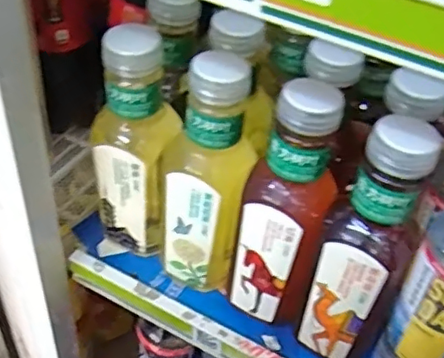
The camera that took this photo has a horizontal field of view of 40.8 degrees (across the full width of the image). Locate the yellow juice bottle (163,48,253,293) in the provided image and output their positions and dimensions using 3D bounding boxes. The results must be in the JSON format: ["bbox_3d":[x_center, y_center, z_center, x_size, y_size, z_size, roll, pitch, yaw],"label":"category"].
[{"bbox_3d":[-0.014,0.004,0.449,0.059,0.192,0.052,5,46,-3],"label":"yellow juice bottle"}]

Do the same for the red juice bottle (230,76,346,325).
[{"bbox_3d":[0.045,0.025,0.430,0.061,0.189,0.058,15,46,7],"label":"red juice bottle"}]

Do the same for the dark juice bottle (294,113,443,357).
[{"bbox_3d":[0.098,0.050,0.403,0.057,0.192,0.057,22,48,14],"label":"dark juice bottle"}]

